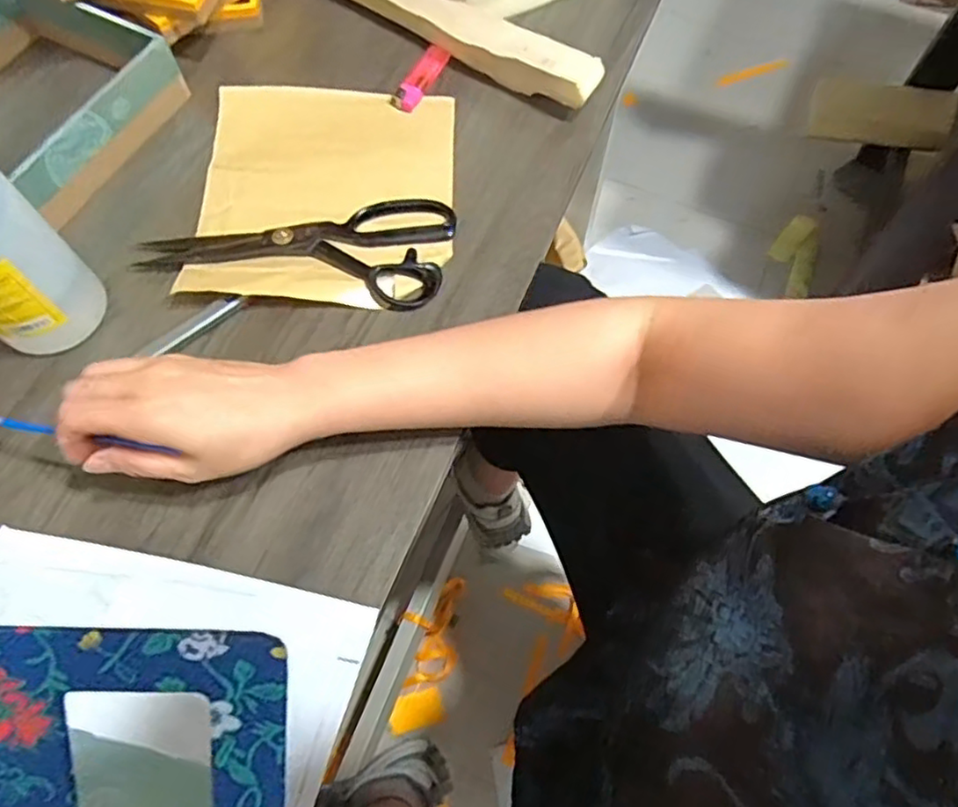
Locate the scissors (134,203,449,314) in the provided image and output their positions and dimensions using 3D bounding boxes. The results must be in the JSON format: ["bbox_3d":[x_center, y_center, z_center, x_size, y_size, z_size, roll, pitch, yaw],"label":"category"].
[{"bbox_3d":[-0.142,-0.131,0.511,0.232,0.010,0.096,8,66,3],"label":"scissors"}]

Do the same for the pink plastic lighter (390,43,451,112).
[{"bbox_3d":[-0.054,-0.294,0.586,0.027,0.011,0.077,26,68,11],"label":"pink plastic lighter"}]

